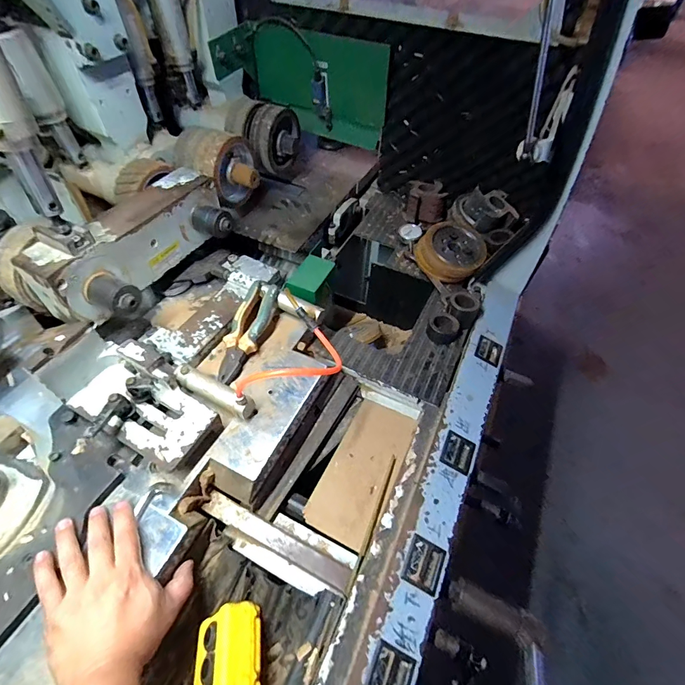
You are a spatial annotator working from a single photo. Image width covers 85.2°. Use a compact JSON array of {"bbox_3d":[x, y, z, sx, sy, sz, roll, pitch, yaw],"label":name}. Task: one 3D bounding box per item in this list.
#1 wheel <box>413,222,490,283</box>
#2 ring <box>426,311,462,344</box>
[{"bbox_3d":[0.245,-0.201,0.828,0.144,0.058,0.141,-26,68,-15],"label":"wheel"},{"bbox_3d":[0.196,-0.029,0.726,0.059,0.027,0.062,1,51,-2],"label":"ring"}]

